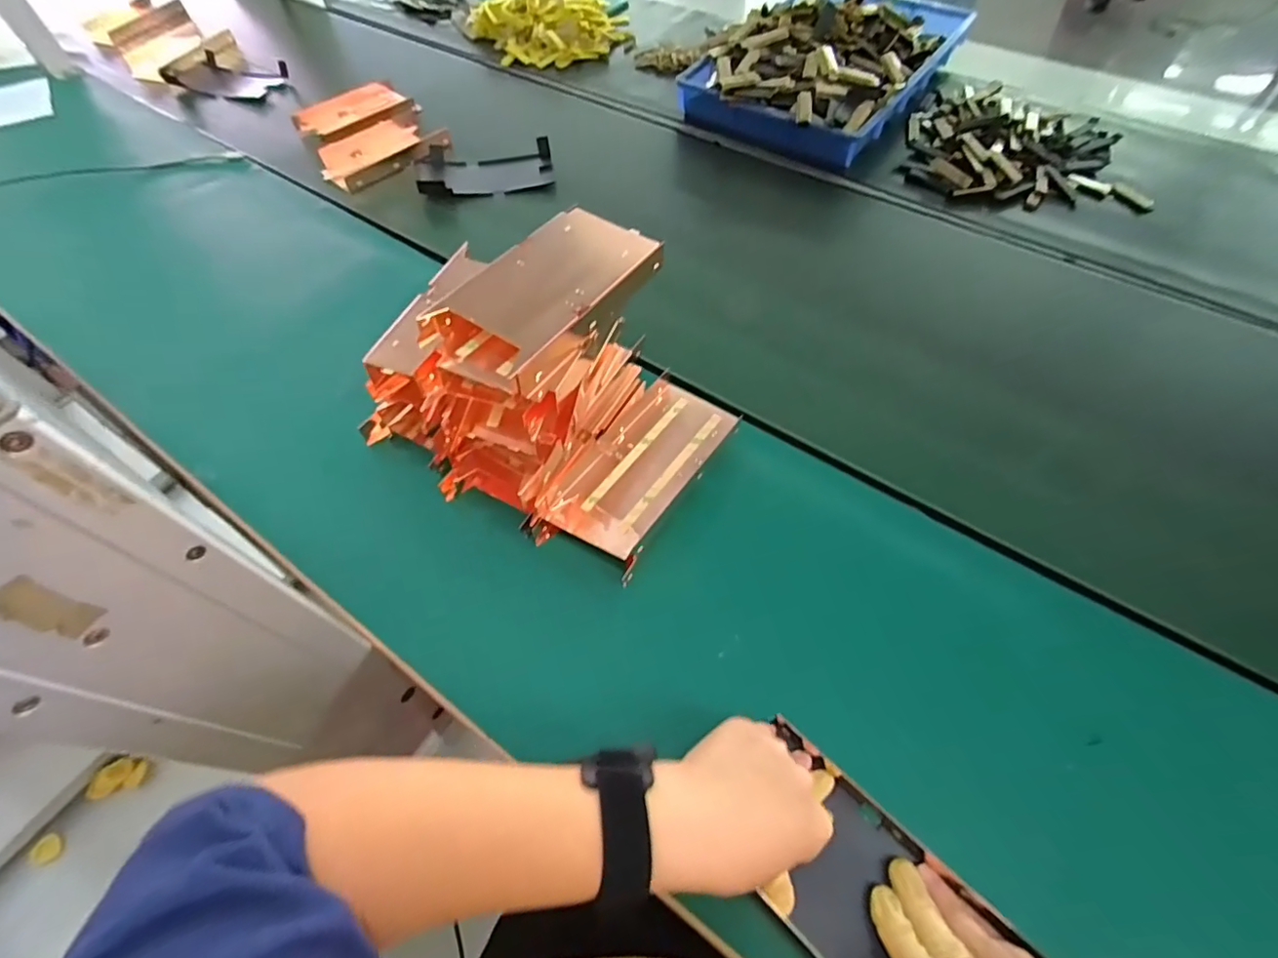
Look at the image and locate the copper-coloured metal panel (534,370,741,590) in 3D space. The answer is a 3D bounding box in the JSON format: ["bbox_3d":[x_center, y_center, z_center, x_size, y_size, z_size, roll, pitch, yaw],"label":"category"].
[{"bbox_3d":[0.007,-0.018,0.481,0.094,0.015,0.186,29,63,18],"label":"copper-coloured metal panel"}]

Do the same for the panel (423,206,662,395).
[{"bbox_3d":[-0.062,-0.135,0.402,0.091,0.033,0.164,31,64,19],"label":"panel"}]

